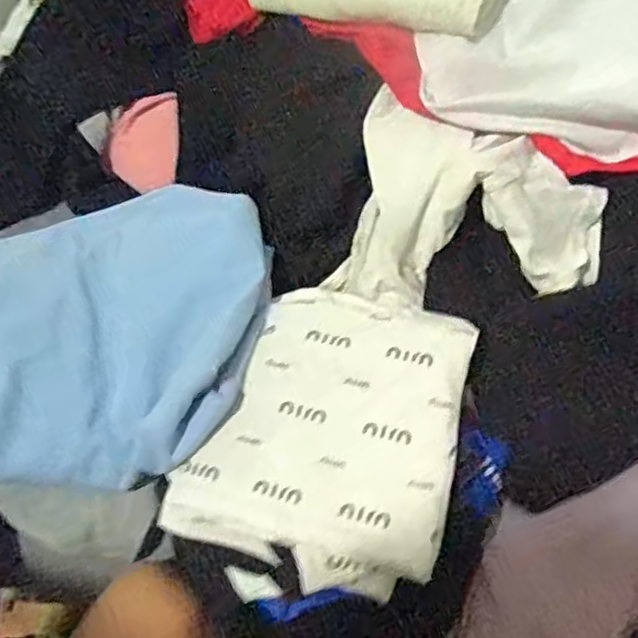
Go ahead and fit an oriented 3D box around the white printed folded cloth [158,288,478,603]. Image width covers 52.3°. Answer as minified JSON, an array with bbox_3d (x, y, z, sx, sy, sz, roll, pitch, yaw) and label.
[{"bbox_3d":[0.010,0.071,0.438,0.168,0.035,0.195,21,68,12],"label":"white printed folded cloth"}]

